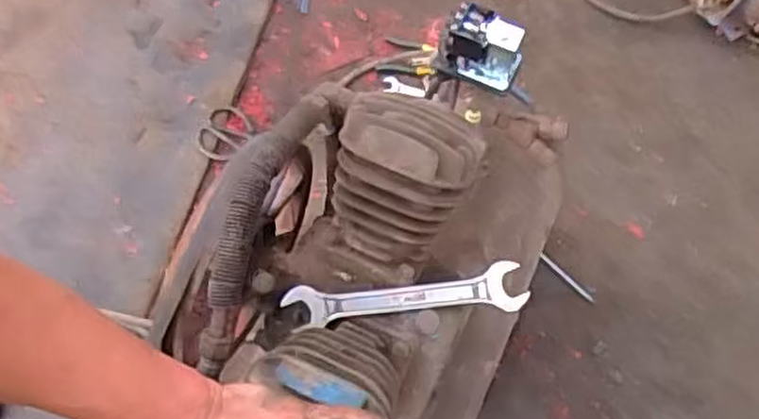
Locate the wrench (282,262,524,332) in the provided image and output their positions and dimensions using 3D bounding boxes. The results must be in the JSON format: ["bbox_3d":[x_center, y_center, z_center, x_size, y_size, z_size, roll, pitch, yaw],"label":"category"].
[{"bbox_3d":[0.026,0.076,0.654,0.213,0.007,0.041,-4,87,-13],"label":"wrench"}]

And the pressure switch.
[{"bbox_3d":[0.114,-0.176,0.828,0.086,0.091,0.053,34,73,10],"label":"pressure switch"}]

